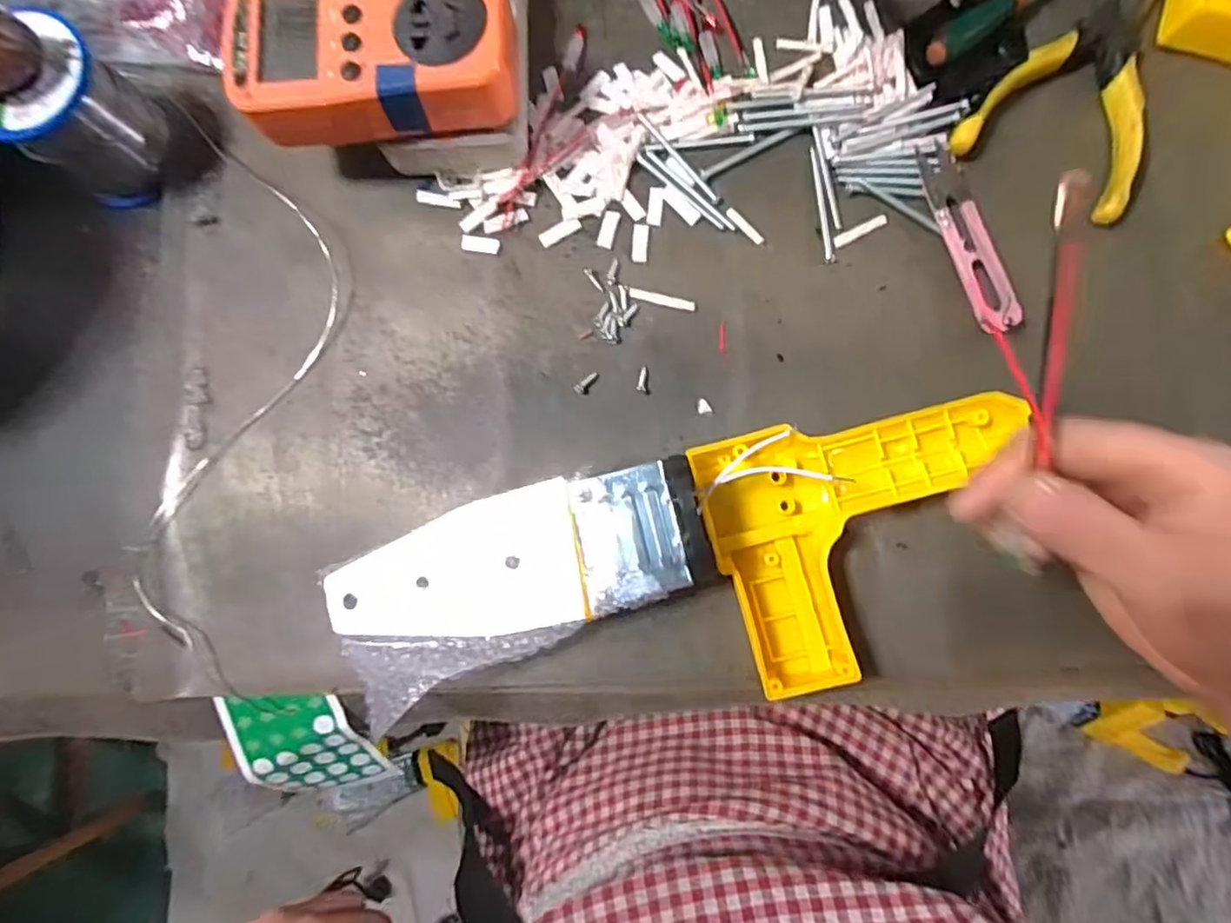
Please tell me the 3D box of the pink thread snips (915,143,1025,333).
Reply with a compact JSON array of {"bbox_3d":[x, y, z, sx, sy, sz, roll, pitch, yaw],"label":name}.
[{"bbox_3d":[0.179,-0.114,0.304,0.024,0.009,0.100,-20,84,1],"label":"pink thread snips"}]

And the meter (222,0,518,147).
[{"bbox_3d":[-0.111,-0.184,0.279,0.124,0.032,0.074,-3,84,3],"label":"meter"}]

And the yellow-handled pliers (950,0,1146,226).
[{"bbox_3d":[0.247,-0.200,0.308,0.087,0.014,0.141,32,87,5],"label":"yellow-handled pliers"}]

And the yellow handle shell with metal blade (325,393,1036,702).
[{"bbox_3d":[0.038,0.053,0.275,0.309,0.040,0.114,-11,84,2],"label":"yellow handle shell with metal blade"}]

